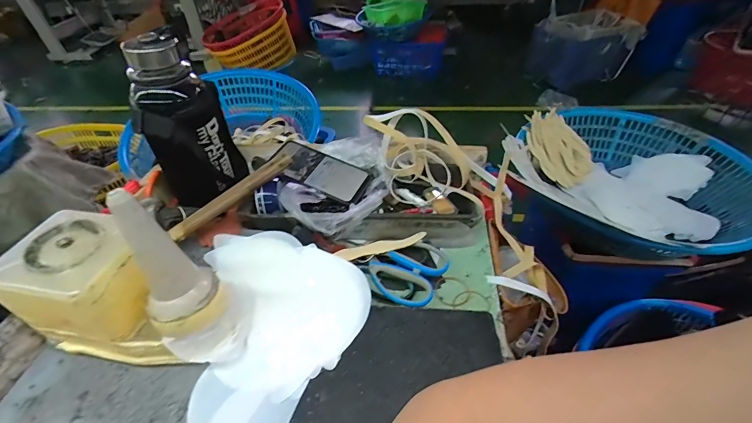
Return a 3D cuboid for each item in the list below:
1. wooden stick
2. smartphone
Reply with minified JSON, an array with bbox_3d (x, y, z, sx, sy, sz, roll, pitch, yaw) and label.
[{"bbox_3d":[-0.203,-0.022,0.506,0.191,0.019,0.022,-37,52,-10],"label":"wooden stick"},{"bbox_3d":[-0.090,-0.065,0.564,0.159,0.010,0.078,28,53,13],"label":"smartphone"}]

